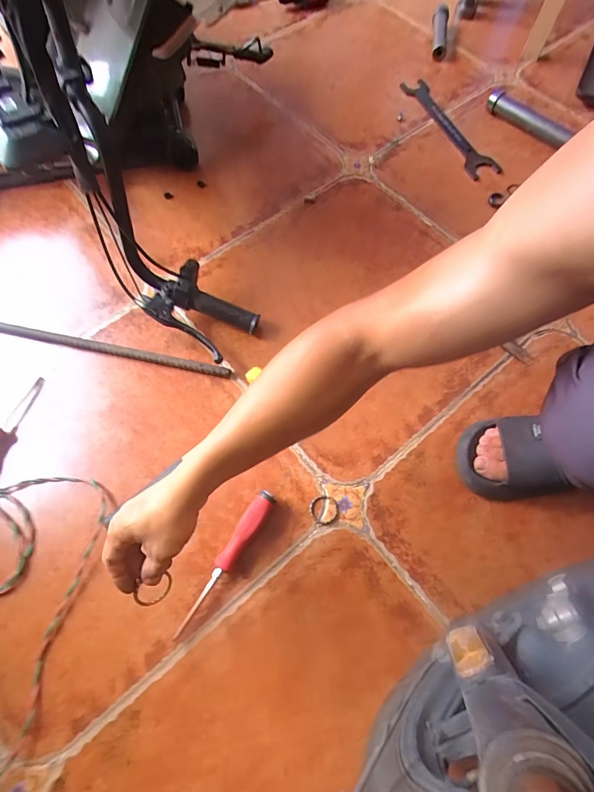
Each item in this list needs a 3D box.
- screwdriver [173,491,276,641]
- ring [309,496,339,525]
[{"bbox_3d":[-0.093,0.223,0.525,0.030,0.036,0.205,31,68,12],"label":"screwdriver"},{"bbox_3d":[0.039,0.165,0.566,0.042,0.004,0.041,1,65,-1],"label":"ring"}]

